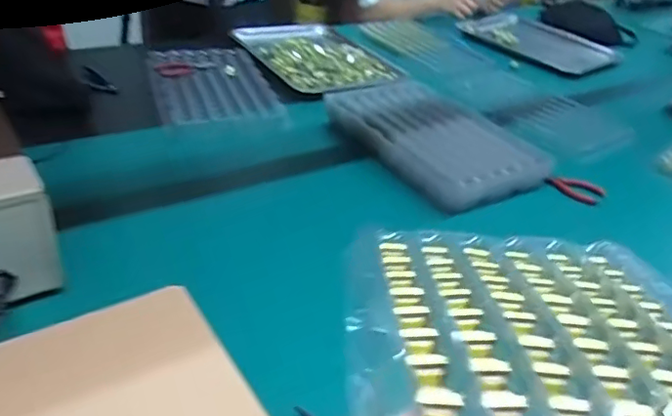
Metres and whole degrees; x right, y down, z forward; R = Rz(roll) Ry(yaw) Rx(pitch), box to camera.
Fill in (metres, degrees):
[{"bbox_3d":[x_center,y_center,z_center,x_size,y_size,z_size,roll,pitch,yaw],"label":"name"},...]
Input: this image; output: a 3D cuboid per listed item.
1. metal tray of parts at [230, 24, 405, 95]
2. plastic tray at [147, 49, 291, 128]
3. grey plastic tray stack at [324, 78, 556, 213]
[{"bbox_3d":[-0.047,-0.347,1.246,0.272,0.026,0.355,-18,44,-29],"label":"metal tray of parts"},{"bbox_3d":[-0.236,-0.233,1.067,0.214,0.020,0.293,-11,41,-22],"label":"plastic tray"},{"bbox_3d":[0.168,-0.125,0.962,0.252,0.049,0.375,-26,48,-35],"label":"grey plastic tray stack"}]

